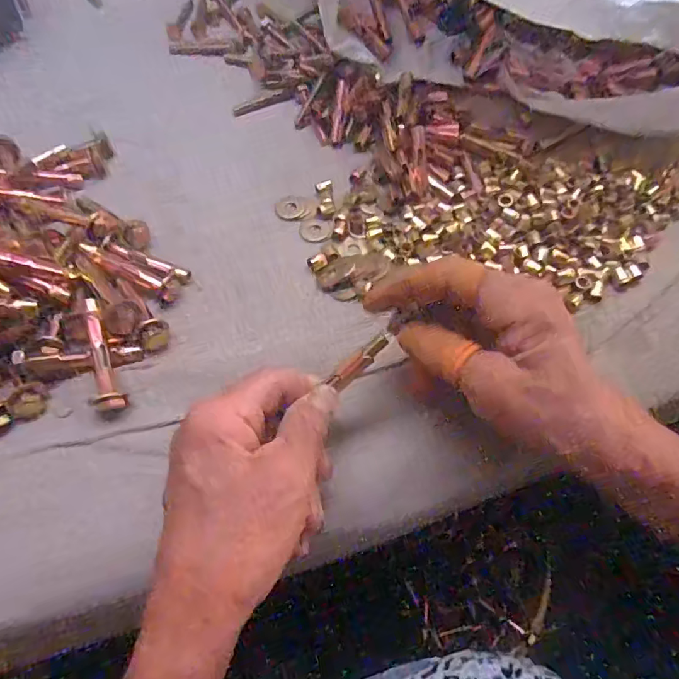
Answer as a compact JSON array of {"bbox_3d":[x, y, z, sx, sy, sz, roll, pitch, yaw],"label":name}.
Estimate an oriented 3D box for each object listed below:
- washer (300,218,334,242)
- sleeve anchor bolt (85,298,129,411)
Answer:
[{"bbox_3d":[-0.015,-0.077,0.336,0.023,0.004,0.020,2,60,3],"label":"washer"},{"bbox_3d":[-0.130,0.008,0.264,0.013,0.015,0.064,-17,76,-7],"label":"sleeve anchor bolt"}]

